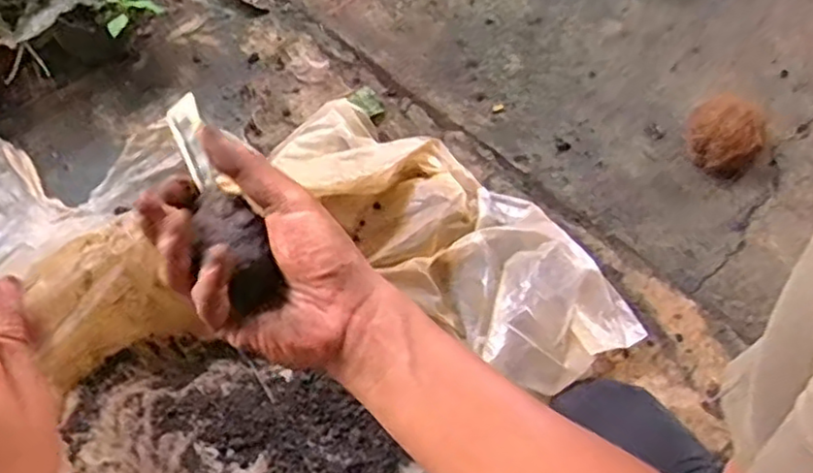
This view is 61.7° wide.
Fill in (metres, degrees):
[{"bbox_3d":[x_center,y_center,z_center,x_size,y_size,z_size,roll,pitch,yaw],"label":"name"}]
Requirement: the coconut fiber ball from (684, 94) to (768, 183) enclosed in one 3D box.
[{"bbox_3d":[0.390,-0.121,0.831,0.095,0.070,0.078,30,66,15],"label":"coconut fiber ball"}]

